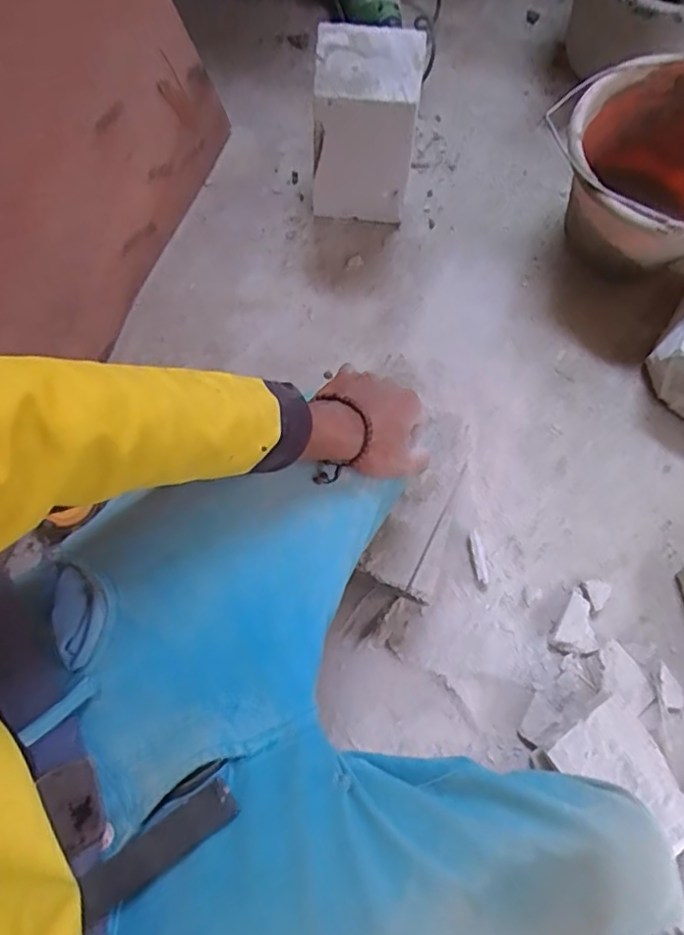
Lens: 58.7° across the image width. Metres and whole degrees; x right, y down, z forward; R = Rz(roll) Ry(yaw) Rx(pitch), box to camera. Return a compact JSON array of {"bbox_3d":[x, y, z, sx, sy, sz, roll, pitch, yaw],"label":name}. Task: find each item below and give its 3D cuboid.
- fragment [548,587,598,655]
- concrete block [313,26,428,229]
[{"bbox_3d":[0.273,0.179,0.703,0.052,0.013,0.066,15,76,2],"label":"fragment"},{"bbox_3d":[0.029,-0.420,0.775,0.122,0.211,0.110,8,75,0],"label":"concrete block"}]

